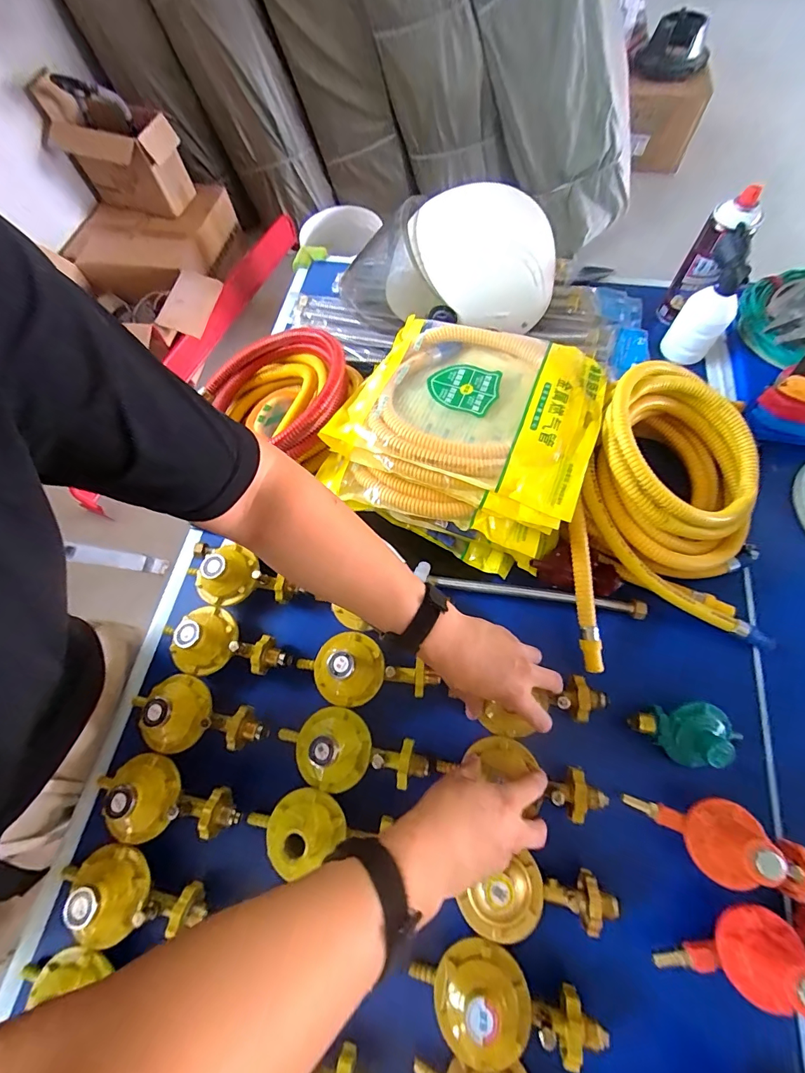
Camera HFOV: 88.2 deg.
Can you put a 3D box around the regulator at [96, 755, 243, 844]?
[{"bbox_3d":[-0.263,0.283,0.449,0.170,0.055,0.077,-1,67,3],"label":"regulator"}]

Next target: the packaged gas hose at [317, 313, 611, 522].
[{"bbox_3d":[0.089,-0.166,0.503,0.282,0.032,0.241,20,70,11],"label":"packaged gas hose"}]

